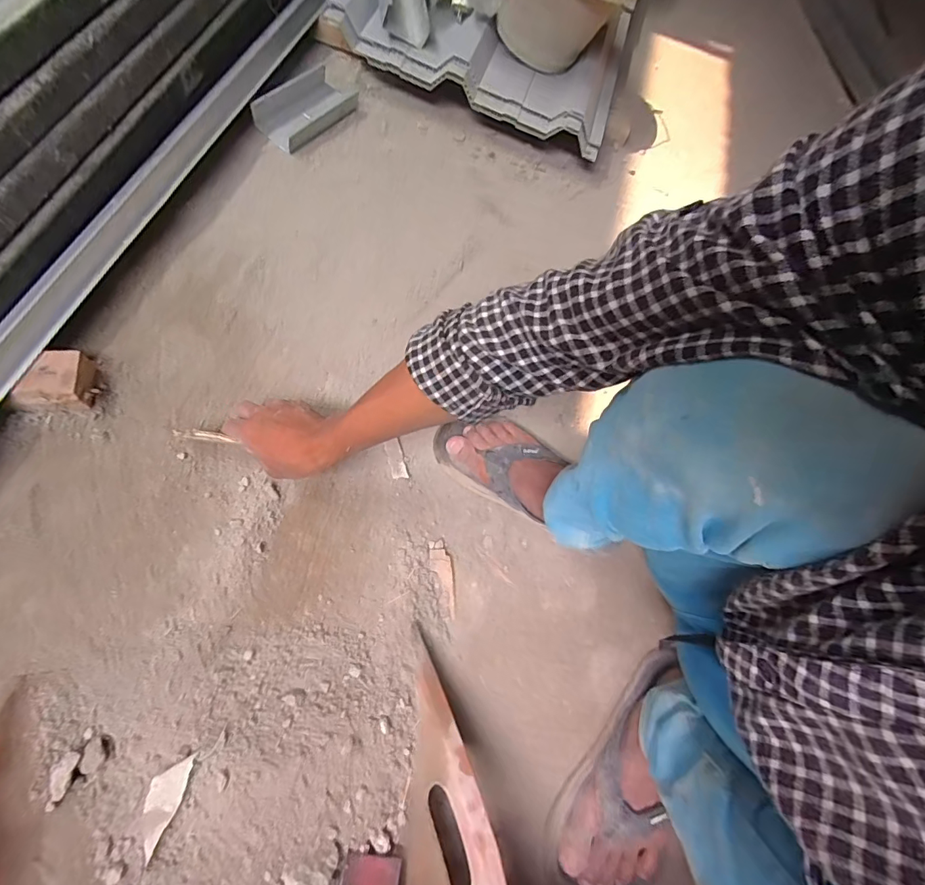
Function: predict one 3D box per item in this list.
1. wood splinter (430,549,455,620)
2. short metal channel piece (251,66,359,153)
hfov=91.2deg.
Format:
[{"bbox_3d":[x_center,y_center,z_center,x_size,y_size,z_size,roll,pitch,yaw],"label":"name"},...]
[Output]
[{"bbox_3d":[-0.022,0.168,0.544,0.025,0.007,0.081,-9,76,-3],"label":"wood splinter"},{"bbox_3d":[-0.262,-0.569,0.768,0.086,0.029,0.188,49,63,-23],"label":"short metal channel piece"}]

